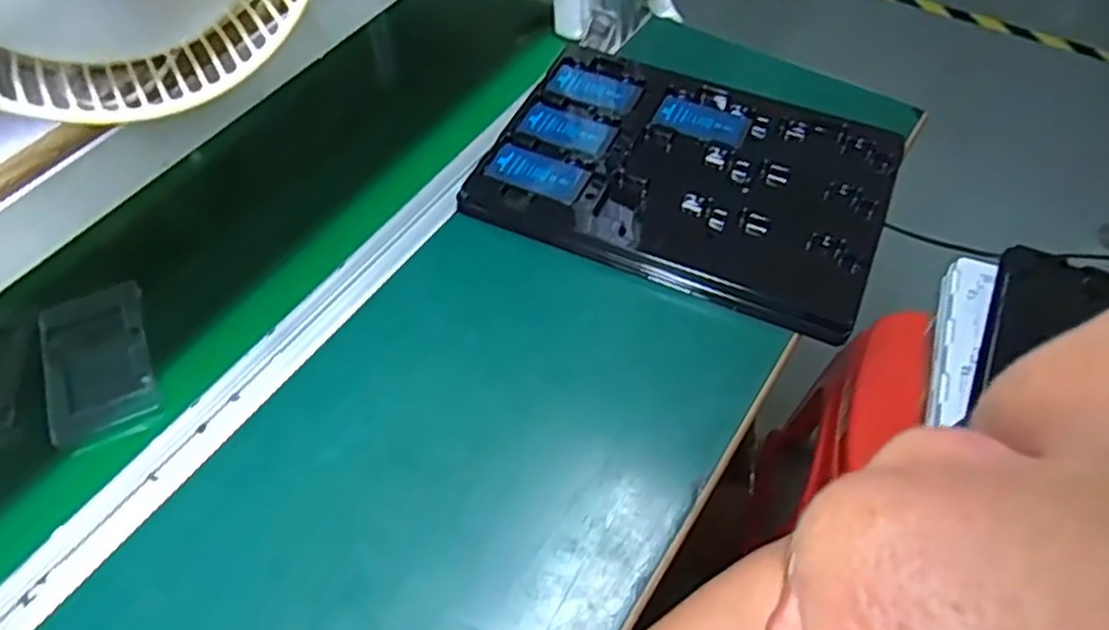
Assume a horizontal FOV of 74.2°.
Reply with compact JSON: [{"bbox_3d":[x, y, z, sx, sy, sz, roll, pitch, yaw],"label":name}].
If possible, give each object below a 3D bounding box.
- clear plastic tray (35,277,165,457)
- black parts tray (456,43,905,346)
[{"bbox_3d":[-0.340,0.036,0.549,0.076,0.024,0.130,-24,58,-15],"label":"clear plastic tray"},{"bbox_3d":[0.116,-0.123,0.649,0.336,0.035,0.225,21,58,16],"label":"black parts tray"}]

